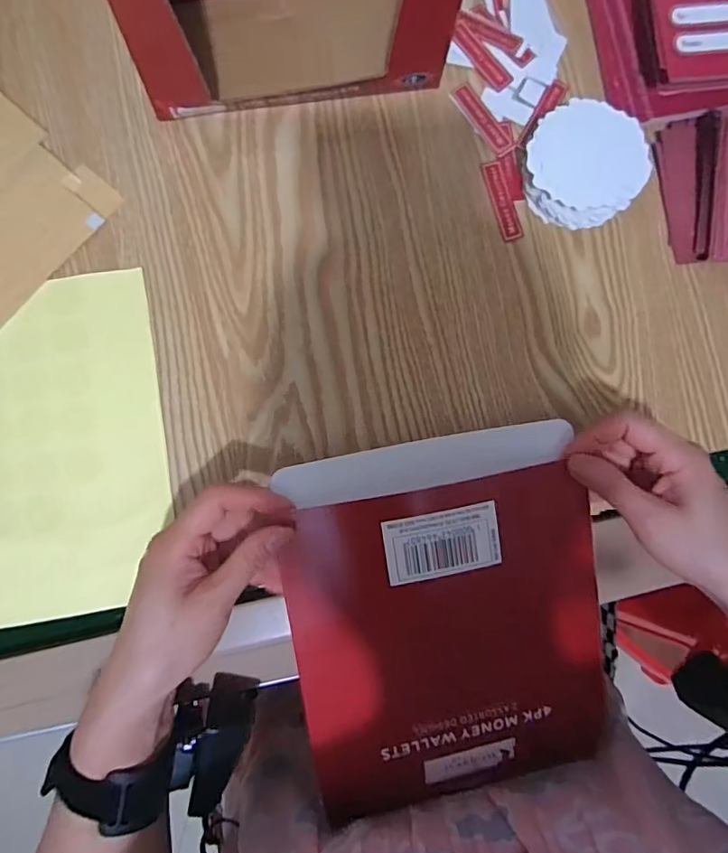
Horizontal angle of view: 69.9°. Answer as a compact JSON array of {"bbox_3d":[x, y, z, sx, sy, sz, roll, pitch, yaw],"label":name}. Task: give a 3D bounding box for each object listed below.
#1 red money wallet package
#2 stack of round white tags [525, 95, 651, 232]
[{"bbox_3d":[0.053,0.118,0.316,0.184,0.019,0.217,-10,95,-8],"label":"red money wallet package"},{"bbox_3d":[0.150,-0.179,0.360,0.079,0.032,0.076,29,85,-1],"label":"stack of round white tags"}]

